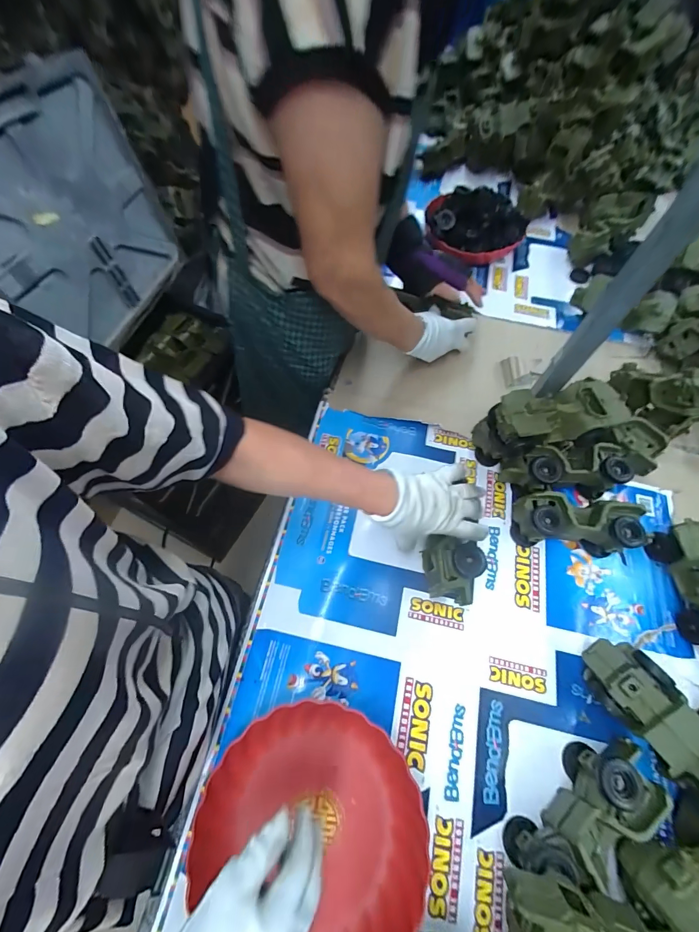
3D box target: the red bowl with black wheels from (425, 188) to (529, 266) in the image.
[{"bbox_3d":[0.293,-0.560,0.867,0.226,0.093,0.215,1,64,-1],"label":"red bowl with black wheels"}]

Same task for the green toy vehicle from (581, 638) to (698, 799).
[{"bbox_3d":[0.369,0.298,0.423,0.086,0.070,0.190,-40,50,1],"label":"green toy vehicle"}]

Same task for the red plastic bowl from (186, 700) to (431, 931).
[{"bbox_3d":[-0.036,0.399,0.402,0.234,0.057,0.225,1,64,-1],"label":"red plastic bowl"}]

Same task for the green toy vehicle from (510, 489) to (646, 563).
[{"bbox_3d":[0.341,0.089,0.549,0.177,0.083,0.065,6,64,2],"label":"green toy vehicle"}]

